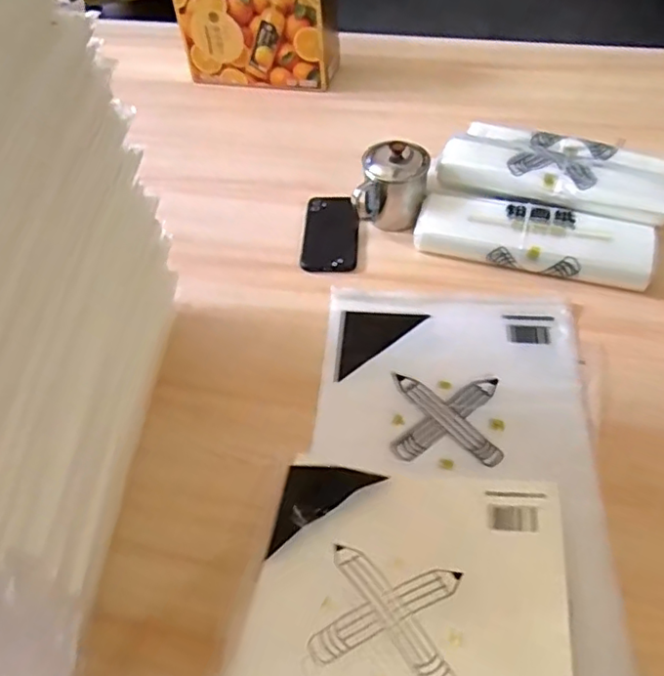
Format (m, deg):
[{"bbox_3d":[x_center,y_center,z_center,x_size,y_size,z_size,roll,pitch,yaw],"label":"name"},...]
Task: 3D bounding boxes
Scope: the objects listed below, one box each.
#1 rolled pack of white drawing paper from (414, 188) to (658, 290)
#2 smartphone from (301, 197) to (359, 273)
[{"bbox_3d":[0.257,-0.128,0.775,0.293,0.053,0.086,15,54,15],"label":"rolled pack of white drawing paper"},{"bbox_3d":[-0.001,-0.149,0.838,0.075,0.014,0.147,2,51,5],"label":"smartphone"}]

